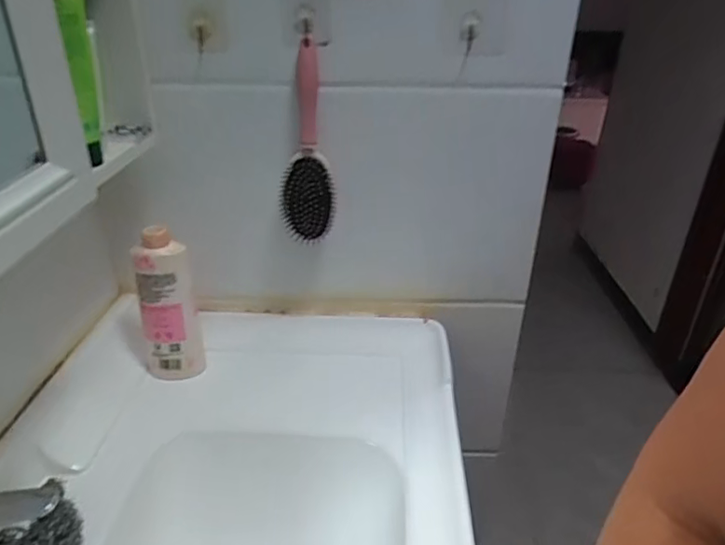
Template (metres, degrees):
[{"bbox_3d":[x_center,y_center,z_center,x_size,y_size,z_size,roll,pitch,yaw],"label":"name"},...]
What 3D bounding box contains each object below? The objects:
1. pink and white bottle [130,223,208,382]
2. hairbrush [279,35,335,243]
[{"bbox_3d":[-0.236,0.037,0.670,0.065,0.196,0.053,-9,30,-18],"label":"pink and white bottle"},{"bbox_3d":[-0.065,-0.143,0.635,0.061,0.224,0.038,-3,29,-7],"label":"hairbrush"}]

